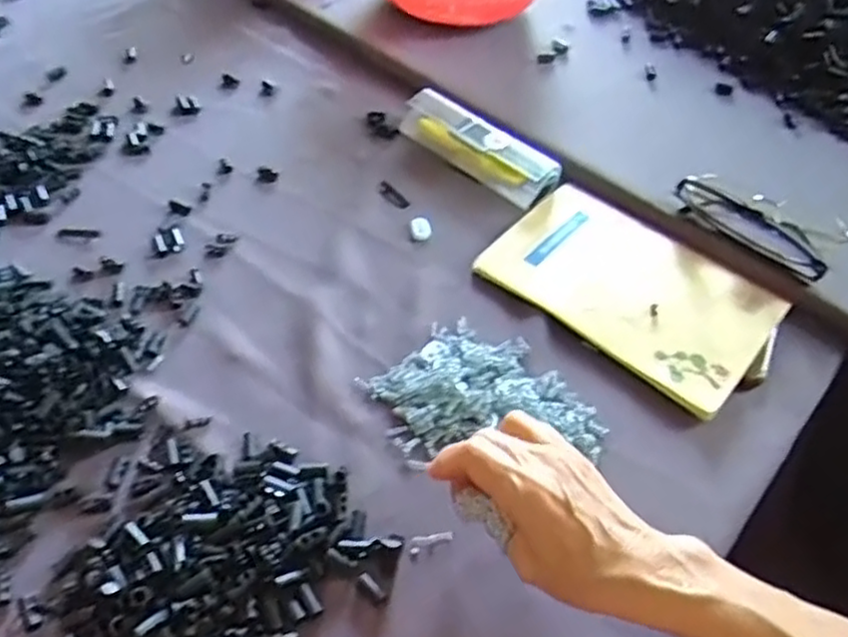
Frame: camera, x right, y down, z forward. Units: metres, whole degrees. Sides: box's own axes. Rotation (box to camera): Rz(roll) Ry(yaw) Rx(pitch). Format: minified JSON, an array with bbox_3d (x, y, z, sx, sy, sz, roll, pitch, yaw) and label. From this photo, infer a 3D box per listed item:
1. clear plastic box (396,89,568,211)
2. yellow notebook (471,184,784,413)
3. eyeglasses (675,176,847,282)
[{"bbox_3d":[0.046,-0.158,0.629,0.157,0.030,0.045,36,57,24],"label":"clear plastic box"},{"bbox_3d":[0.161,-0.030,0.541,0.206,0.013,0.144,35,57,23],"label":"yellow notebook"},{"bbox_3d":[0.272,-0.080,0.568,0.128,0.027,0.062,37,57,24],"label":"eyeglasses"}]

